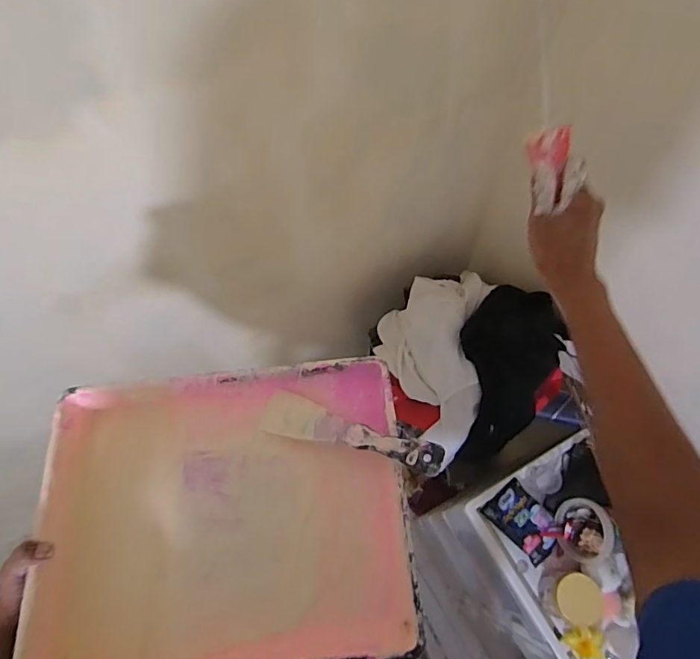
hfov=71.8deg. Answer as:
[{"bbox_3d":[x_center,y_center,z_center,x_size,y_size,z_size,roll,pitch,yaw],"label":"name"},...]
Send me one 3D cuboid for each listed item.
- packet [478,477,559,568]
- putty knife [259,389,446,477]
[{"bbox_3d":[0.378,0.420,1.057,0.104,0.020,0.149,-45,64,3],"label":"packet"},{"bbox_3d":[-0.005,0.107,0.495,0.204,0.016,0.044,11,68,30],"label":"putty knife"}]

